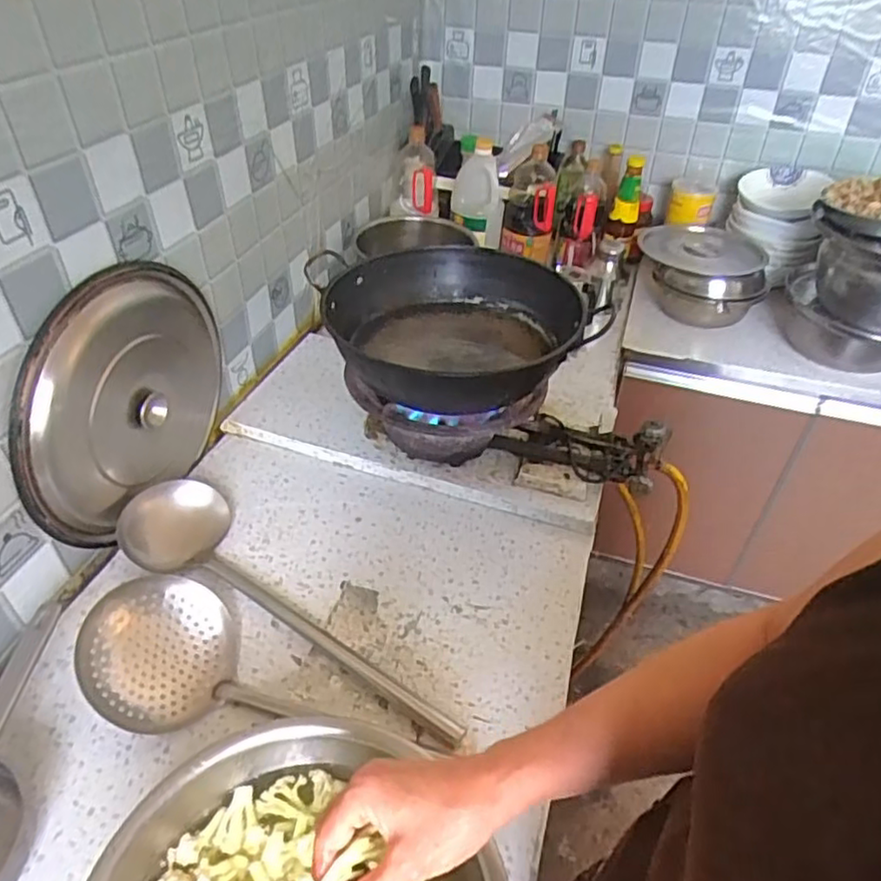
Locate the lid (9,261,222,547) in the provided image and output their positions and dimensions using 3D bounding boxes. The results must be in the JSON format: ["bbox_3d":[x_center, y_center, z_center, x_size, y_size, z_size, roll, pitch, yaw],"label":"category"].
[{"bbox_3d":[-0.399,-0.050,0.852,0.055,0.324,0.372,13,39,12],"label":"lid"}]

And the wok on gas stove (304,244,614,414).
[{"bbox_3d":[0.024,-0.157,0.929,0.345,0.109,0.338,2,38,-1],"label":"wok on gas stove"}]

